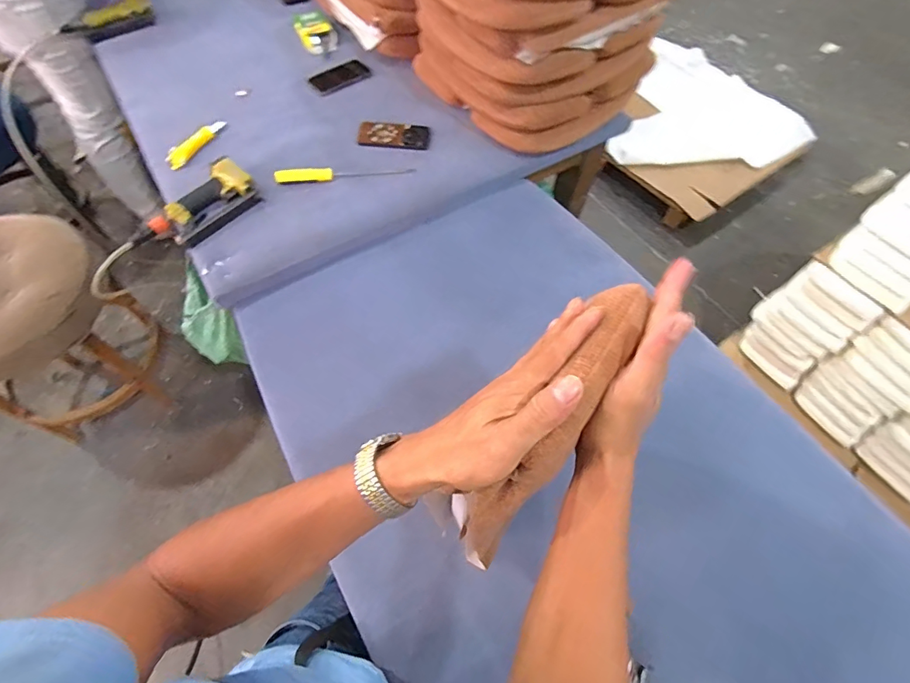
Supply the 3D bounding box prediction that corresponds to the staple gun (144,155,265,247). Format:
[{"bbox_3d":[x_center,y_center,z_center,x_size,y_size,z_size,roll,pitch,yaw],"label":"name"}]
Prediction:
[{"bbox_3d":[-0.492,-0.274,0.883,0.124,0.038,0.198,33,64,15],"label":"staple gun"}]

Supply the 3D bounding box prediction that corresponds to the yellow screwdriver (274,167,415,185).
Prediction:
[{"bbox_3d":[-0.230,-0.359,0.938,0.283,0.021,0.029,-9,61,-8],"label":"yellow screwdriver"}]

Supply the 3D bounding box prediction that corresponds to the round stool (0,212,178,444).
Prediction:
[{"bbox_3d":[-1.123,-0.005,1.299,0.454,0.594,0.408,-20,63,-13],"label":"round stool"}]

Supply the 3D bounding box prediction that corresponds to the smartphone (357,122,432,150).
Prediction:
[{"bbox_3d":[-0.138,-0.480,1.029,0.160,0.008,0.086,5,60,0],"label":"smartphone"}]

